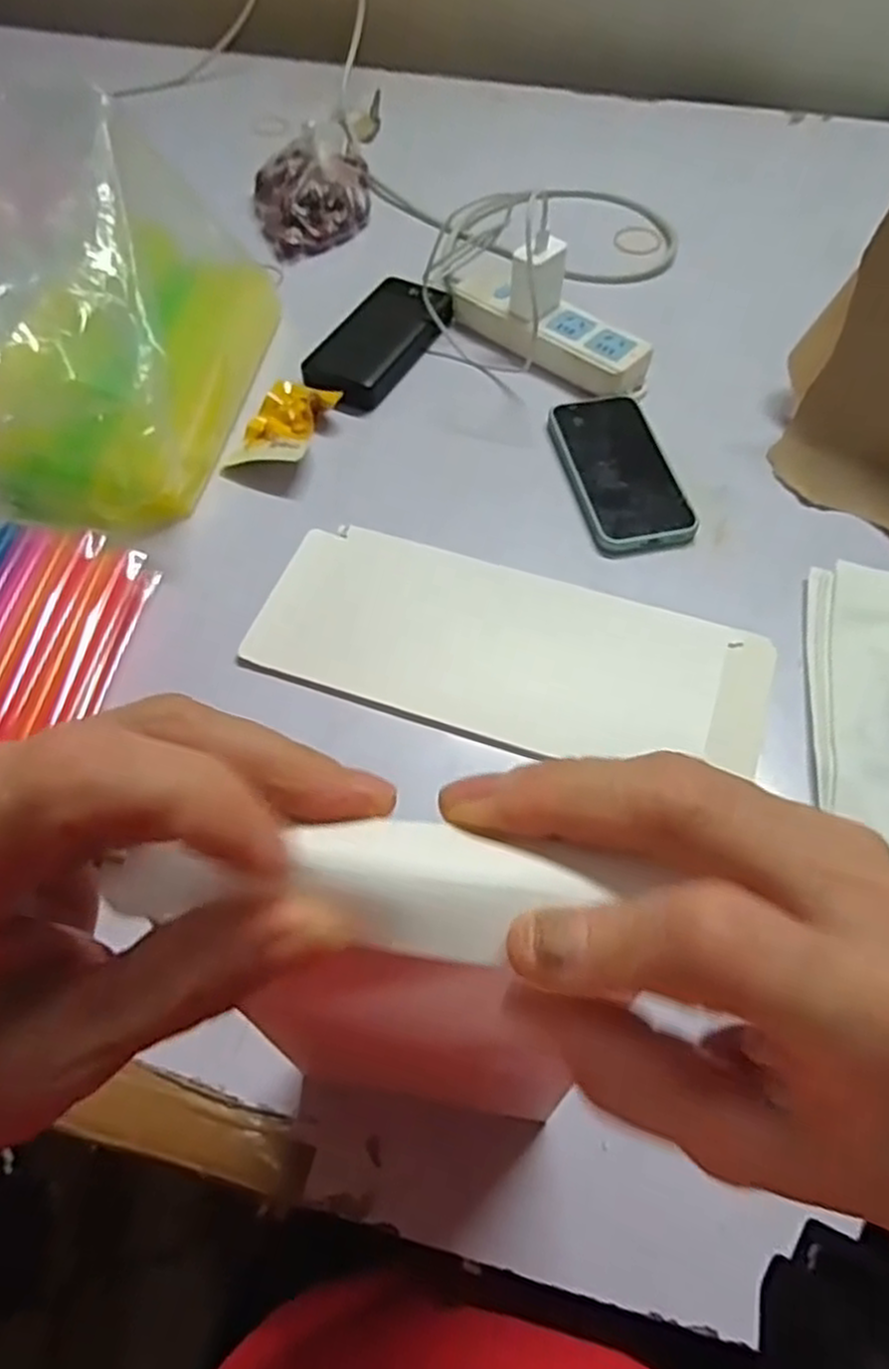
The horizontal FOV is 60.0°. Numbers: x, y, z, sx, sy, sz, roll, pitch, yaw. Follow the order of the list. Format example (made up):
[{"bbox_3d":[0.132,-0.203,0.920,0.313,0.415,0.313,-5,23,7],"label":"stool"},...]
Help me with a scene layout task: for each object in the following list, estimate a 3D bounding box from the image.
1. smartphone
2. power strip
[{"bbox_3d":[0.136,-0.170,0.610,0.079,0.014,0.162,-11,58,-6],"label":"smartphone"},{"bbox_3d":[0.091,-0.316,0.685,0.192,0.027,0.062,39,66,22],"label":"power strip"}]

